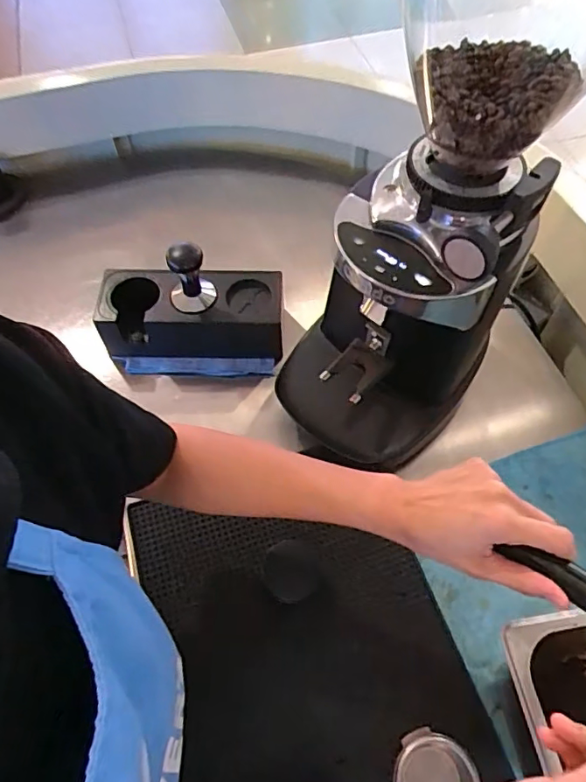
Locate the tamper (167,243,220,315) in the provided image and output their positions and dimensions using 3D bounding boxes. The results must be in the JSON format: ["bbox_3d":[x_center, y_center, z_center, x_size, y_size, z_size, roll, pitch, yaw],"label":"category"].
[{"bbox_3d":[-0.128,-0.140,0.651,0.057,0.077,0.052,-1,59,1],"label":"tamper"}]

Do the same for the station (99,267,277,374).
[{"bbox_3d":[-0.134,-0.103,0.693,0.235,0.130,0.114,0,59,1],"label":"station"}]

